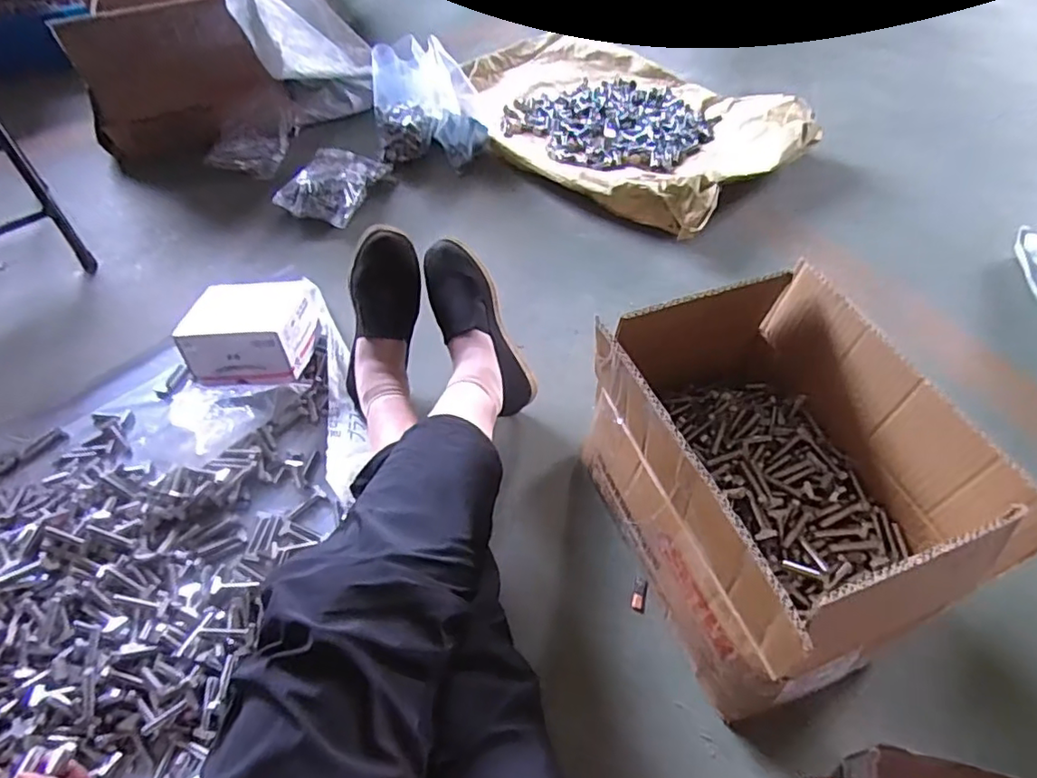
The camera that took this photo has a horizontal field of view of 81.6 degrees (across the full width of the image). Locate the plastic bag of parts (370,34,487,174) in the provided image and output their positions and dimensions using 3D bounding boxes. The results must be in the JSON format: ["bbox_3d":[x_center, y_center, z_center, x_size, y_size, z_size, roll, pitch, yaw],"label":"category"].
[{"bbox_3d":[-0.172,-0.553,1.183,0.214,0.184,0.137,6,51,1],"label":"plastic bag of parts"}]

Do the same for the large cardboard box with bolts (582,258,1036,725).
[{"bbox_3d":[0.247,0.085,0.601,0.247,0.232,0.336,-19,54,-13],"label":"large cardboard box with bolts"}]

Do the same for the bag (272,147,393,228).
[{"bbox_3d":[-0.348,-0.389,1.140,0.137,0.060,0.199,16,52,9],"label":"bag"}]

